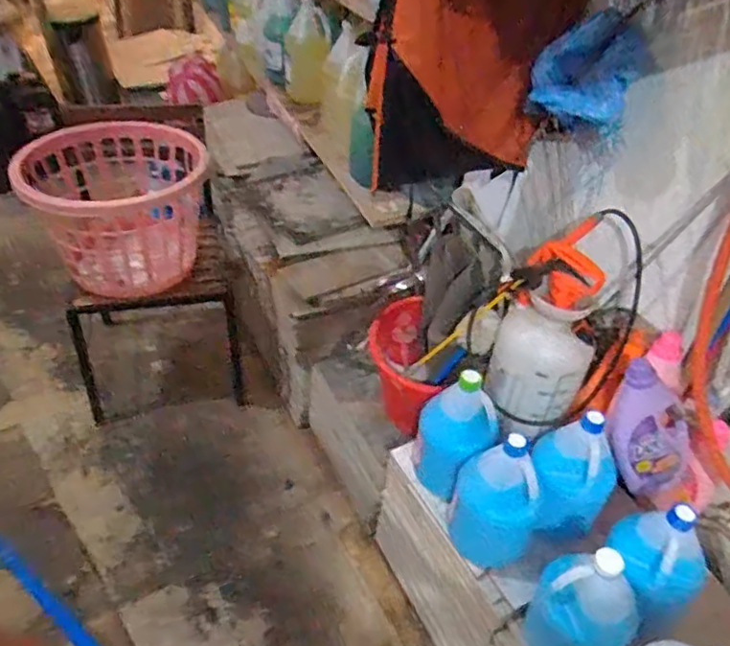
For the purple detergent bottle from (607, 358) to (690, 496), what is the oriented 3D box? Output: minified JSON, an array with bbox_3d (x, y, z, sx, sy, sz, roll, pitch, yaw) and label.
[{"bbox_3d":[0.496,0.190,1.106,0.144,0.297,0.090,-29,29,6],"label":"purple detergent bottle"}]

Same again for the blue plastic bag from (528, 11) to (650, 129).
[{"bbox_3d":[0.366,-0.421,1.024,0.181,0.154,0.075,33,47,28],"label":"blue plastic bag"}]

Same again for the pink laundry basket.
[{"bbox_3d":[-0.636,-0.305,1.654,0.457,0.314,0.429,-9,43,-16],"label":"pink laundry basket"}]

